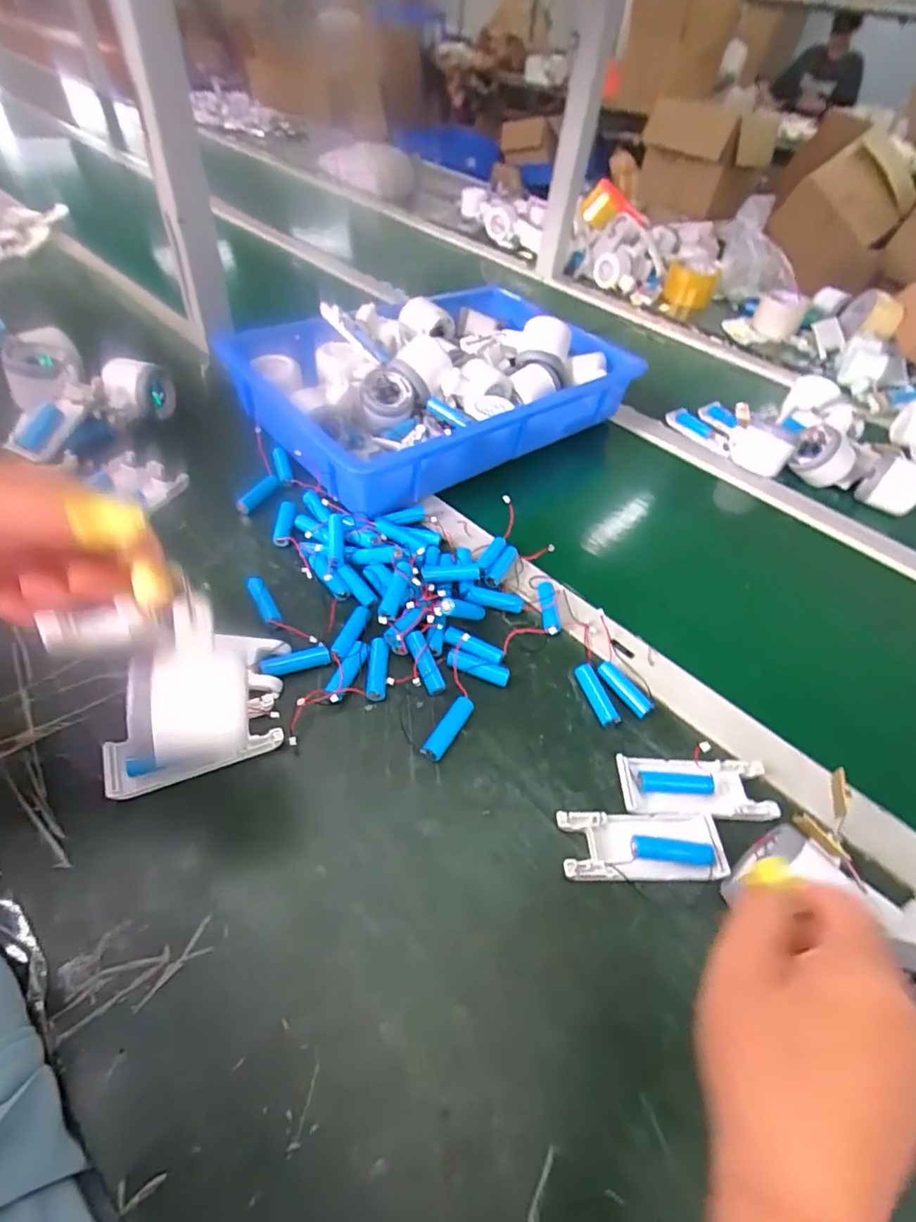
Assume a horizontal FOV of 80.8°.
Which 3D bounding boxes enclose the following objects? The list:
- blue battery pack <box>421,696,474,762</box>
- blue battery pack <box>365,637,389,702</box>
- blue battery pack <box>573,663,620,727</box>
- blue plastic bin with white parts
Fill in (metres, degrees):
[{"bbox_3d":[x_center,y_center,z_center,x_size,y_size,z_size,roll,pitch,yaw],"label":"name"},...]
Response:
[{"bbox_3d":[-0.006,0.085,0.387,0.012,0.017,0.051,30,52,17],"label":"blue battery pack"},{"bbox_3d":[-0.061,0.044,0.411,0.014,0.014,0.047,2,49,-5],"label":"blue battery pack"},{"bbox_3d":[0.107,0.065,0.419,0.017,0.016,0.049,-13,52,-17],"label":"blue battery pack"},{"bbox_3d":[-0.034,-0.290,0.646,0.406,0.092,0.341,-29,59,-28],"label":"blue plastic bin with white parts"}]

